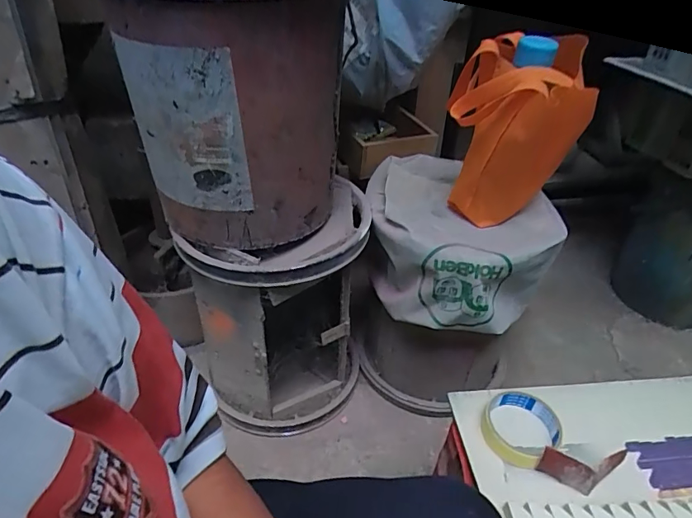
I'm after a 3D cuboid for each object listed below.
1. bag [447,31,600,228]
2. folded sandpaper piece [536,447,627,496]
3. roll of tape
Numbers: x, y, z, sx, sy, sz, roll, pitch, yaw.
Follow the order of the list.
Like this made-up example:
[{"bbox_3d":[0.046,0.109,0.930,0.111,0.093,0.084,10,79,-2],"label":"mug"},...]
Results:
[{"bbox_3d":[0.229,-0.166,0.653,0.150,0.258,0.128,1,37,0],"label":"bag"},{"bbox_3d":[0.244,0.218,0.479,0.082,0.040,0.027,4,37,3],"label":"folded sandpaper piece"},{"bbox_3d":[0.199,0.191,0.530,0.085,0.024,0.077,-25,44,-30],"label":"roll of tape"}]

